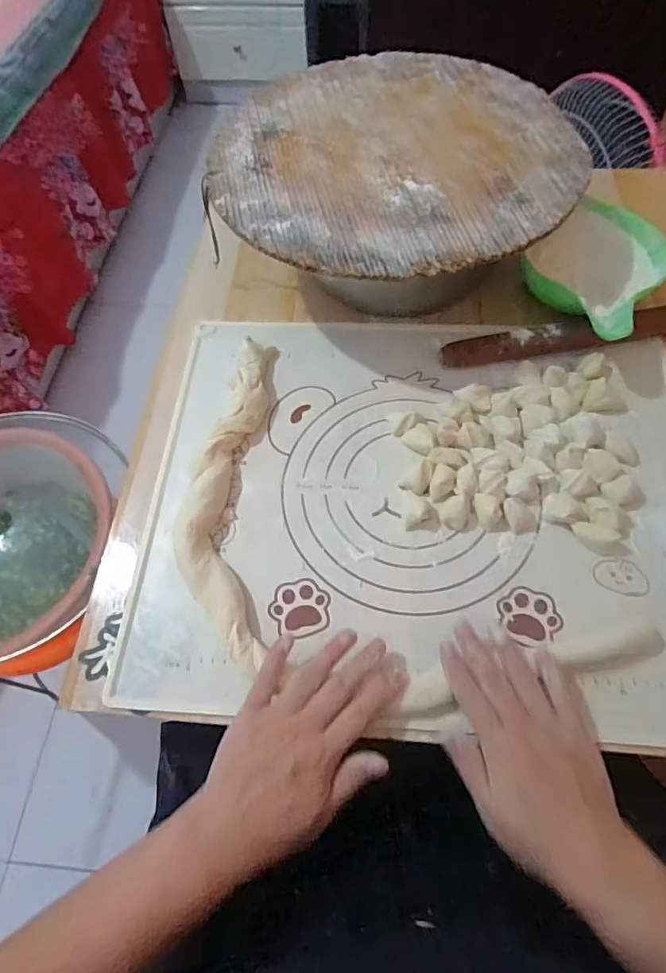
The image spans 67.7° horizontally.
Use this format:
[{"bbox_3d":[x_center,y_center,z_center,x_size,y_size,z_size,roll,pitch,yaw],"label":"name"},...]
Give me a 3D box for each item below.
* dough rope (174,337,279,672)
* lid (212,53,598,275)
[{"bbox_3d":[-0.098,-0.005,0.458,0.076,0.027,0.314,-3,64,2],"label":"dough rope"},{"bbox_3d":[0.059,-0.333,0.490,0.351,0.010,0.350,6,64,6],"label":"lid"}]

